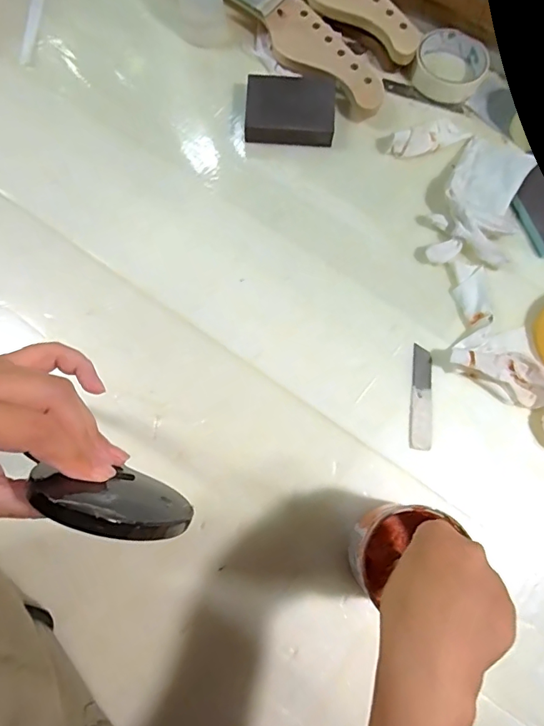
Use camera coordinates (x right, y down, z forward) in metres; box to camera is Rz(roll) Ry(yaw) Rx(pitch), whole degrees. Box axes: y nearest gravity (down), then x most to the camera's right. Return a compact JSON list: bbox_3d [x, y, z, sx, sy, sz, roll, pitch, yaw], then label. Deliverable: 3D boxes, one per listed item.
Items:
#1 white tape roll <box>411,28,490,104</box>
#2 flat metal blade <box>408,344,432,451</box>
[{"bbox_3d":[0.206,-0.343,0.534,0.080,0.023,0.080,0,76,-1],"label":"white tape roll"},{"bbox_3d":[0.144,0.032,0.445,0.021,0.004,0.101,5,75,0],"label":"flat metal blade"}]

